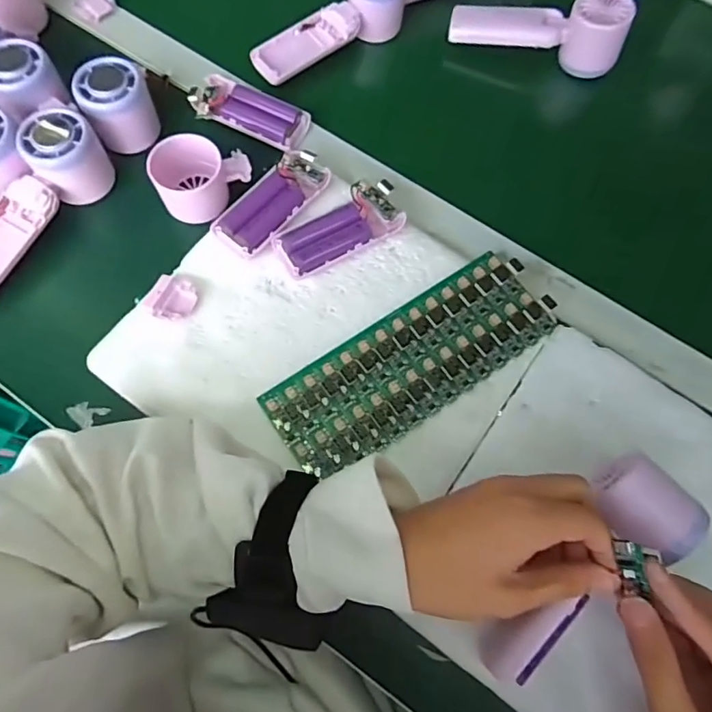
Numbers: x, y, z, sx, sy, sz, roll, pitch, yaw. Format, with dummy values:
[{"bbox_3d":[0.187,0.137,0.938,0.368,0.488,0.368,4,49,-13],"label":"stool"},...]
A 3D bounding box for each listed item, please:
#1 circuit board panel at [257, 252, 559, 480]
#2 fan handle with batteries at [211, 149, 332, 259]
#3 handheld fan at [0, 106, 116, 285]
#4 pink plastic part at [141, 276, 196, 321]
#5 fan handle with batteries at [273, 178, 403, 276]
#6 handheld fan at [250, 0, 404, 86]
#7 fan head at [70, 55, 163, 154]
[{"bbox_3d":[0.044,0.003,0.384,0.221,0.014,0.080,-32,76,-11],"label":"circuit board panel"},{"bbox_3d":[-0.068,-0.126,0.421,0.043,0.020,0.103,39,73,11],"label":"fan handle with batteries"},{"bbox_3d":[-0.268,-0.119,0.407,0.053,0.050,0.165,33,72,10],"label":"handheld fan"},{"bbox_3d":[-0.142,-0.044,0.396,0.034,0.009,0.034,26,71,7],"label":"pink plastic part"},{"bbox_3d":[-0.013,-0.102,0.415,0.104,0.022,0.044,-31,74,-12],"label":"fan handle with batteries"},{"bbox_3d":[-0.026,-0.320,0.492,0.163,0.053,0.048,-36,75,-14],"label":"handheld fan"},{"bbox_3d":[-0.202,-0.214,0.442,0.056,0.052,0.058,-23,72,-10],"label":"fan head"}]

